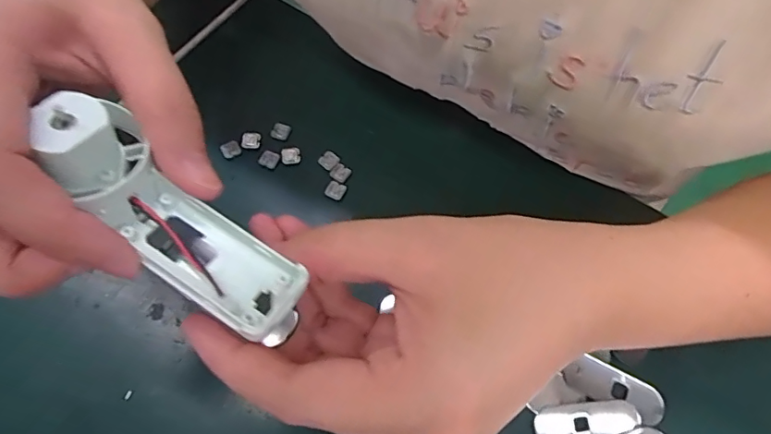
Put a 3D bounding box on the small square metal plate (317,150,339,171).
[{"bbox_3d":[-0.033,-0.033,0.305,0.010,0.004,0.010,39,71,14],"label":"small square metal plate"}]

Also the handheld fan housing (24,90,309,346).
[{"bbox_3d":[-0.061,0.001,0.149,0.086,0.023,0.026,42,71,-4],"label":"handheld fan housing"}]

